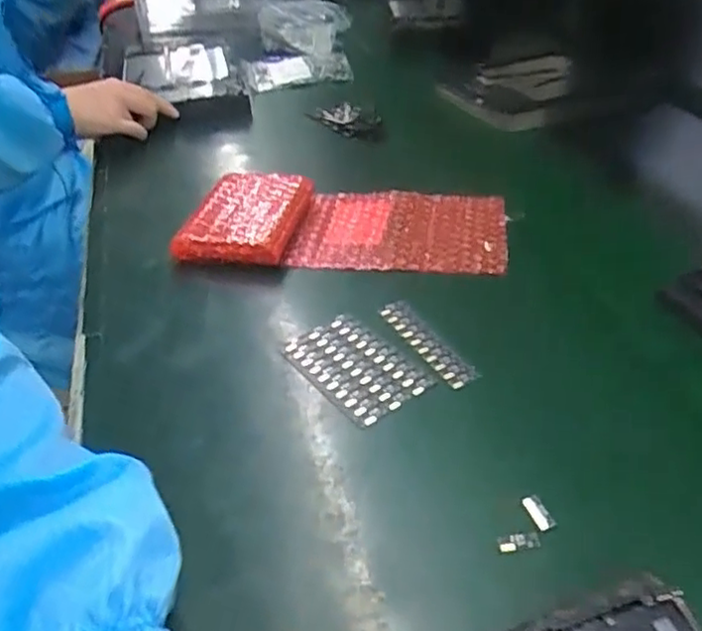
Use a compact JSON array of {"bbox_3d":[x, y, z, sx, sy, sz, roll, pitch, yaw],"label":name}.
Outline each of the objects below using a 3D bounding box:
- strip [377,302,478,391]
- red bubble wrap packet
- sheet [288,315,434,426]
[{"bbox_3d":[0.054,0.019,0.483,0.021,0.008,0.095,-20,41,-20],"label":"strip"},{"bbox_3d":[-0.006,-0.085,0.600,0.282,0.029,0.133,0,38,4],"label":"red bubble wrap packet"},{"bbox_3d":[0.002,0.035,0.468,0.059,0.005,0.095,-29,45,-28],"label":"sheet"}]

